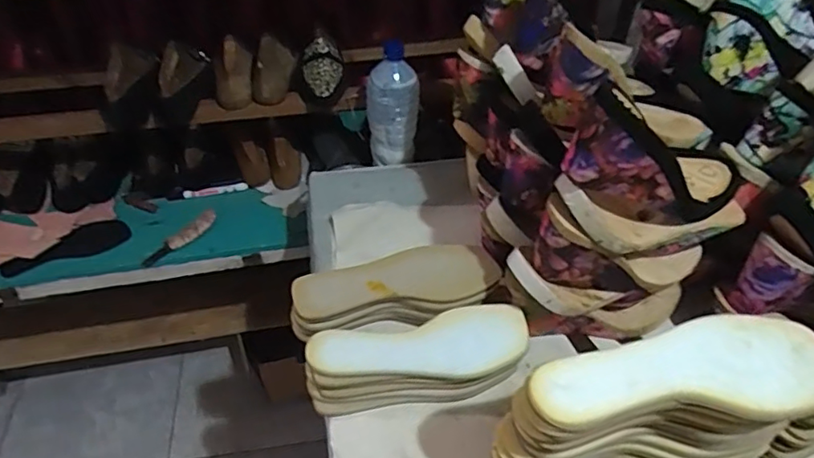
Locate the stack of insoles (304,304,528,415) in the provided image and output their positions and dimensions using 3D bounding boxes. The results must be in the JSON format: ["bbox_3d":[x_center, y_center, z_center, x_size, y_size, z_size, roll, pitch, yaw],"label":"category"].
[{"bbox_3d":[0.010,0.142,0.633,0.237,0.073,0.081,-5,45,-6],"label":"stack of insoles"}]

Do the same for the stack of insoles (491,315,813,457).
[{"bbox_3d":[0.202,0.182,0.491,0.245,0.214,0.080,-9,46,-10],"label":"stack of insoles"}]

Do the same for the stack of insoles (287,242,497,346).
[{"bbox_3d":[-0.012,0.081,0.688,0.248,0.071,0.088,-11,46,-12],"label":"stack of insoles"}]

